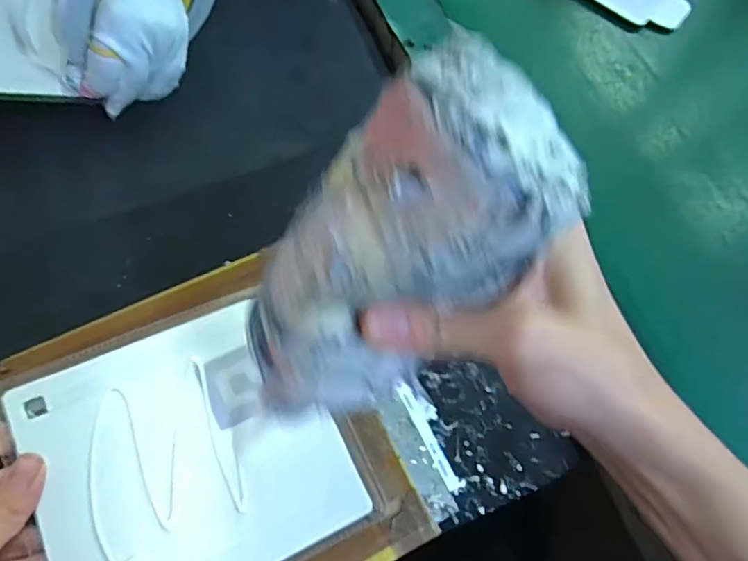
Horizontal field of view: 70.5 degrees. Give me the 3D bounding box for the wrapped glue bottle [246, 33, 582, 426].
[{"bbox_3d":[0.006,-0.002,0.183,0.062,0.050,0.144,48,121,16],"label":"wrapped glue bottle"}]

